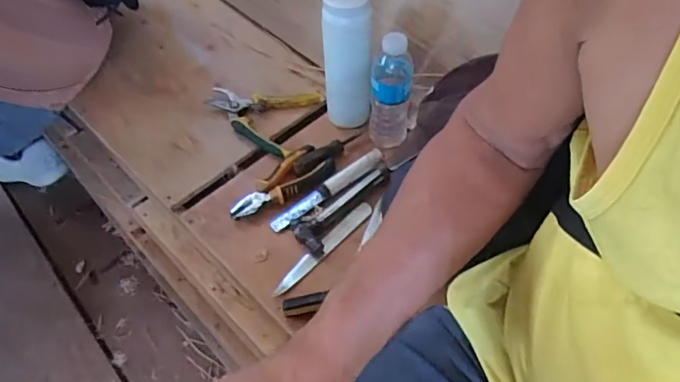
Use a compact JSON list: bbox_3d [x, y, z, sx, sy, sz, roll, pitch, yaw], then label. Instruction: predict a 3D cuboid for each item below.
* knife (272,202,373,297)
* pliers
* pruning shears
[{"bbox_3d":[-0.021,0.071,0.654,0.023,0.010,0.169,38,63,24],"label":"knife"},{"bbox_3d":[-0.084,-0.012,0.701,0.150,0.023,0.067,-37,62,-23],"label":"pliers"},{"bbox_3d":[-0.126,-0.128,0.788,0.158,0.017,0.128,19,57,14],"label":"pruning shears"}]

